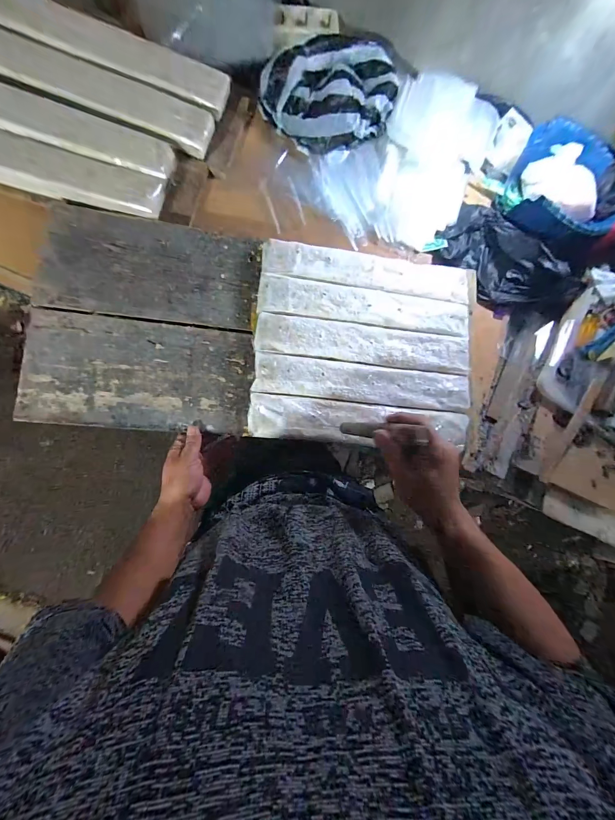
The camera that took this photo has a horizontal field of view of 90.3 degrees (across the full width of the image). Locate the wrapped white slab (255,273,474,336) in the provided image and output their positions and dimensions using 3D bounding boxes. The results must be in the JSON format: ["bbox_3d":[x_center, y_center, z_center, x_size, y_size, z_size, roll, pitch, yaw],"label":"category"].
[{"bbox_3d":[0.102,-0.173,0.519,0.360,0.044,0.064,5,86,-1],"label":"wrapped white slab"}]

